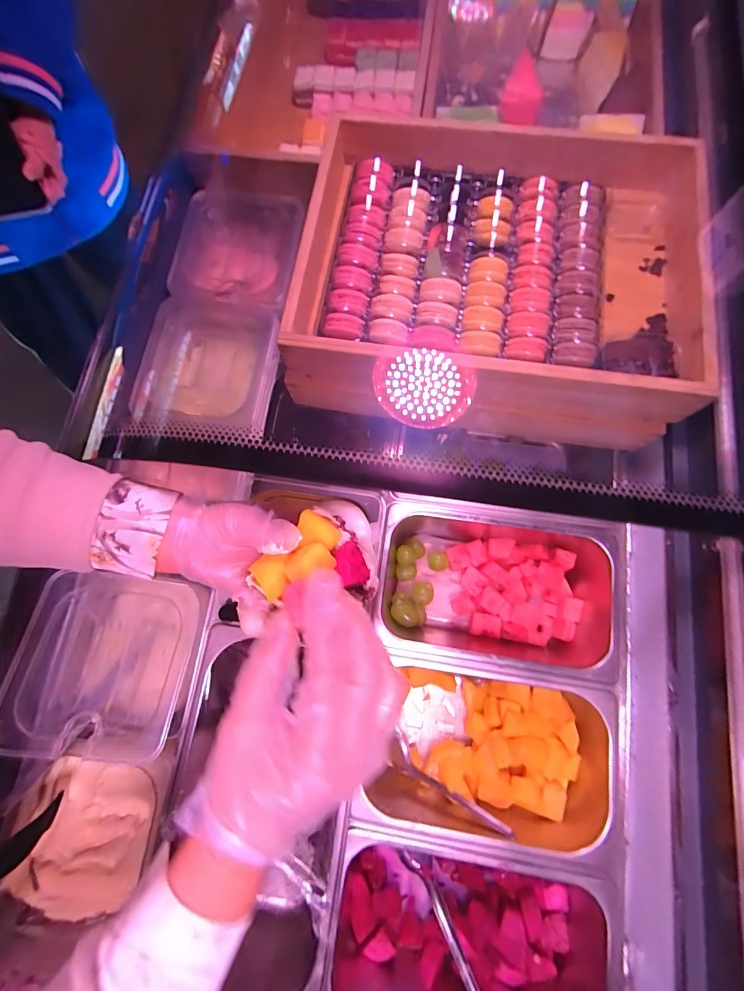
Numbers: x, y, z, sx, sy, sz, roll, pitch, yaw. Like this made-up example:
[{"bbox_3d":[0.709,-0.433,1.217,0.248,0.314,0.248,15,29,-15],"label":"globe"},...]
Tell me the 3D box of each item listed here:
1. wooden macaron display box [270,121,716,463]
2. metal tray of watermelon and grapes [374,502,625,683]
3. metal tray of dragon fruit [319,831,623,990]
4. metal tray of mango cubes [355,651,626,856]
[{"bbox_3d":[0.134,-0.245,0.439,0.397,0.097,0.320,9,79,3],"label":"wooden macaron display box"},{"bbox_3d":[0.145,0.110,0.476,0.264,0.100,0.163,6,79,2],"label":"metal tray of watermelon and grapes"},{"bbox_3d":[0.099,0.429,0.403,0.270,0.096,0.158,7,79,3],"label":"metal tray of dragon fruit"},{"bbox_3d":[0.122,0.267,0.441,0.255,0.100,0.159,7,79,3],"label":"metal tray of mango cubes"}]

